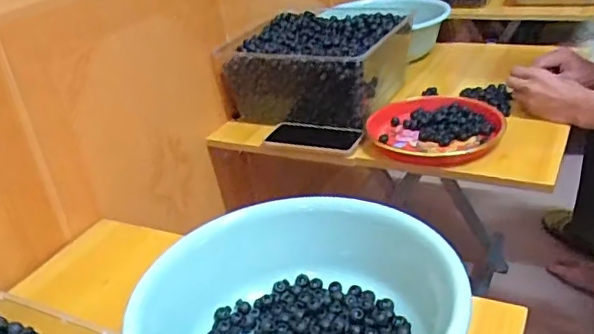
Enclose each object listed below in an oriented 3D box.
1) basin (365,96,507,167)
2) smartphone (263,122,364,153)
[{"bbox_3d":[0.224,-0.059,0.955,0.208,0.040,0.208,11,33,29],"label":"basin"},{"bbox_3d":[0.031,-0.054,0.986,0.159,0.008,0.084,7,31,23],"label":"smartphone"}]

